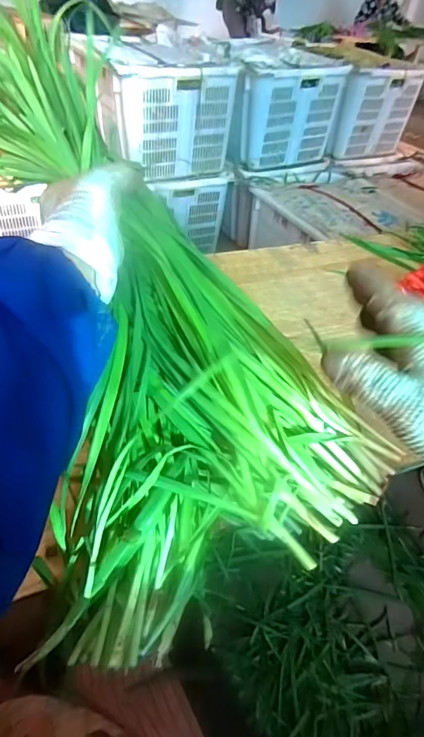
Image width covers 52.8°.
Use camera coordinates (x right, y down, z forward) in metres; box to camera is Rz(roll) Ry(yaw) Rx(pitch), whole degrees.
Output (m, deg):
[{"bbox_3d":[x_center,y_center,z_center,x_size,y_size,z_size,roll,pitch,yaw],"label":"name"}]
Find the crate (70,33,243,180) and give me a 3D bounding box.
[{"bbox_3d":[-0.230,-1.012,1.651,0.430,0.348,0.530,-17,49,-24],"label":"crate"}]

